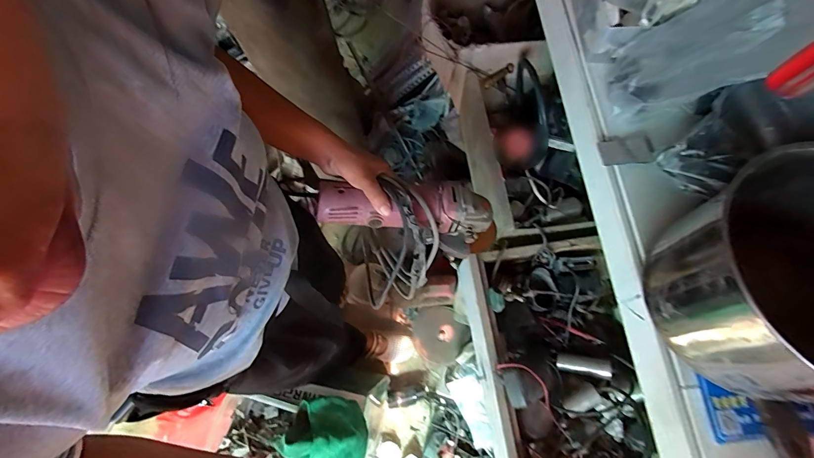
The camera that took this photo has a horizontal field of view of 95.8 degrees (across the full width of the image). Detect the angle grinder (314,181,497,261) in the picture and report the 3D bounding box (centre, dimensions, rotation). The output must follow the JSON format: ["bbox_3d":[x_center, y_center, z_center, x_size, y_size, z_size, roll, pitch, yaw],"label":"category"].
[{"bbox_3d":[0.012,-0.022,0.536,0.279,0.077,0.089,8,72,-12],"label":"angle grinder"}]

